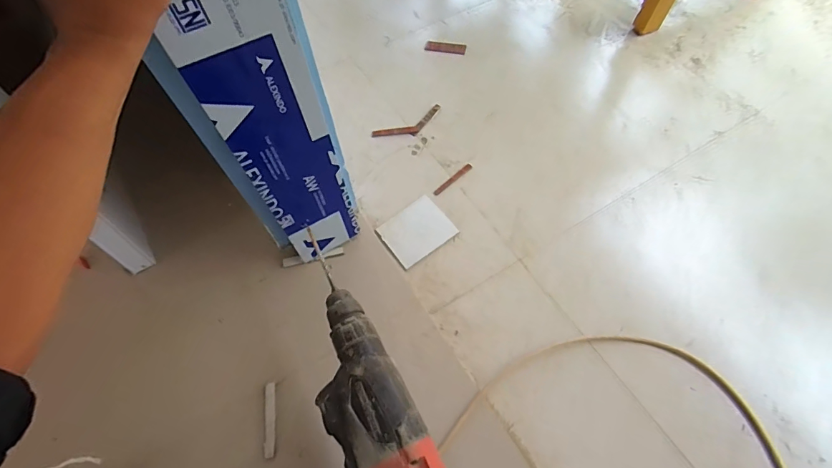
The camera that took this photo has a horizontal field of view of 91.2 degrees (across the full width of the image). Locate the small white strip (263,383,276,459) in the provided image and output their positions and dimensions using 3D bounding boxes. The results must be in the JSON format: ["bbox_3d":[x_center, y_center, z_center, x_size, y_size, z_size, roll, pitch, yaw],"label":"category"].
[{"bbox_3d":[-0.197,0.251,0.551,0.012,0.009,0.092,-8,61,-3],"label":"small white strip"}]

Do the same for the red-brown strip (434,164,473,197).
[{"bbox_3d":[0.069,-0.100,0.747,0.094,0.004,0.013,-41,68,-19],"label":"red-brown strip"}]

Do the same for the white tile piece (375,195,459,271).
[{"bbox_3d":[0.001,-0.004,0.692,0.114,0.005,0.092,-34,66,-16],"label":"white tile piece"}]

